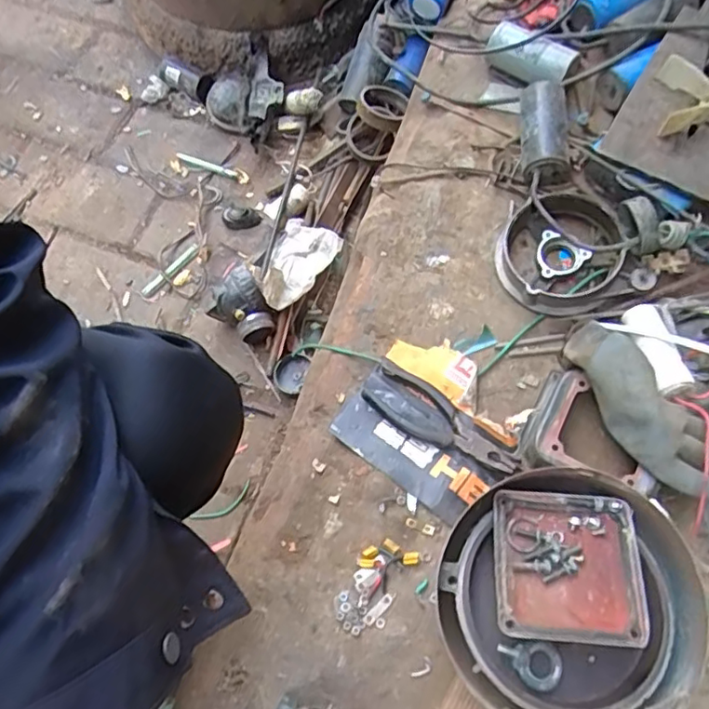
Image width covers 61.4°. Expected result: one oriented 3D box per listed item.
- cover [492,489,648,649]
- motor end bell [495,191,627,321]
[{"bbox_3d":[0.165,0.163,0.464,0.107,0.021,0.108,4,68,2],"label":"cover"},{"bbox_3d":[0.216,-0.109,0.623,0.120,0.057,0.128,0,68,0],"label":"motor end bell"}]

